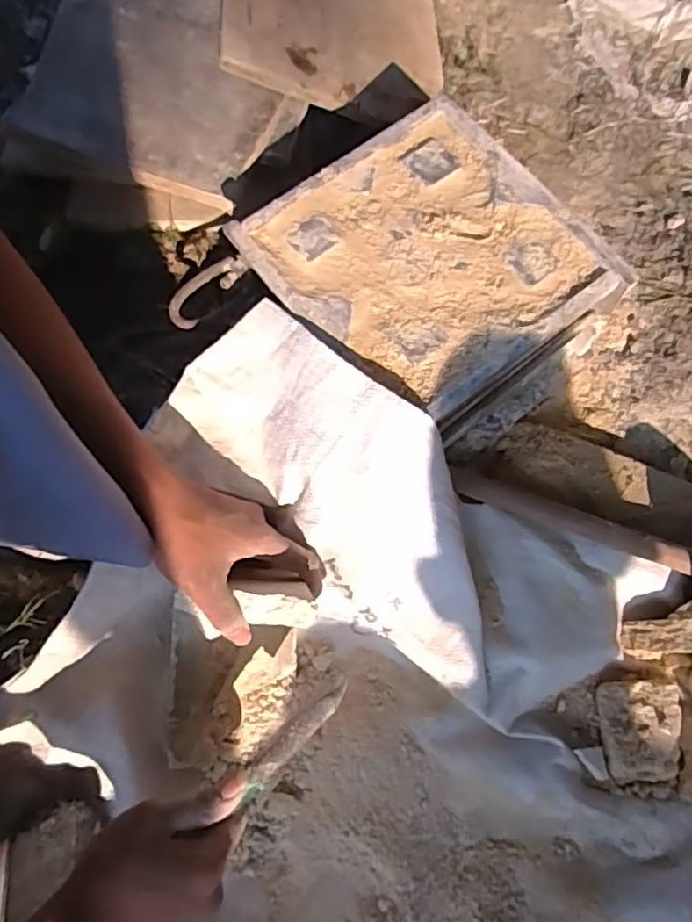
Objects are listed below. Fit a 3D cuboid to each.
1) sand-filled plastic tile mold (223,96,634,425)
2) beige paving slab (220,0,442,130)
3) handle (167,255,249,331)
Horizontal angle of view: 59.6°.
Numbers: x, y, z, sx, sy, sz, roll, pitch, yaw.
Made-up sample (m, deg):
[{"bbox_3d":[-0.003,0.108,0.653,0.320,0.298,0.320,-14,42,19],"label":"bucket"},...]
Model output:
[{"bbox_3d":[0.062,-0.163,0.477,0.218,0.016,0.233,-37,76,-11],"label":"sand-filled plastic tile mold"},{"bbox_3d":[-0.004,-0.476,0.648,0.250,0.021,0.242,6,75,-25],"label":"beige paving slab"},{"bbox_3d":[-0.125,-0.152,0.532,0.079,0.020,0.031,-43,77,-13],"label":"handle"}]

